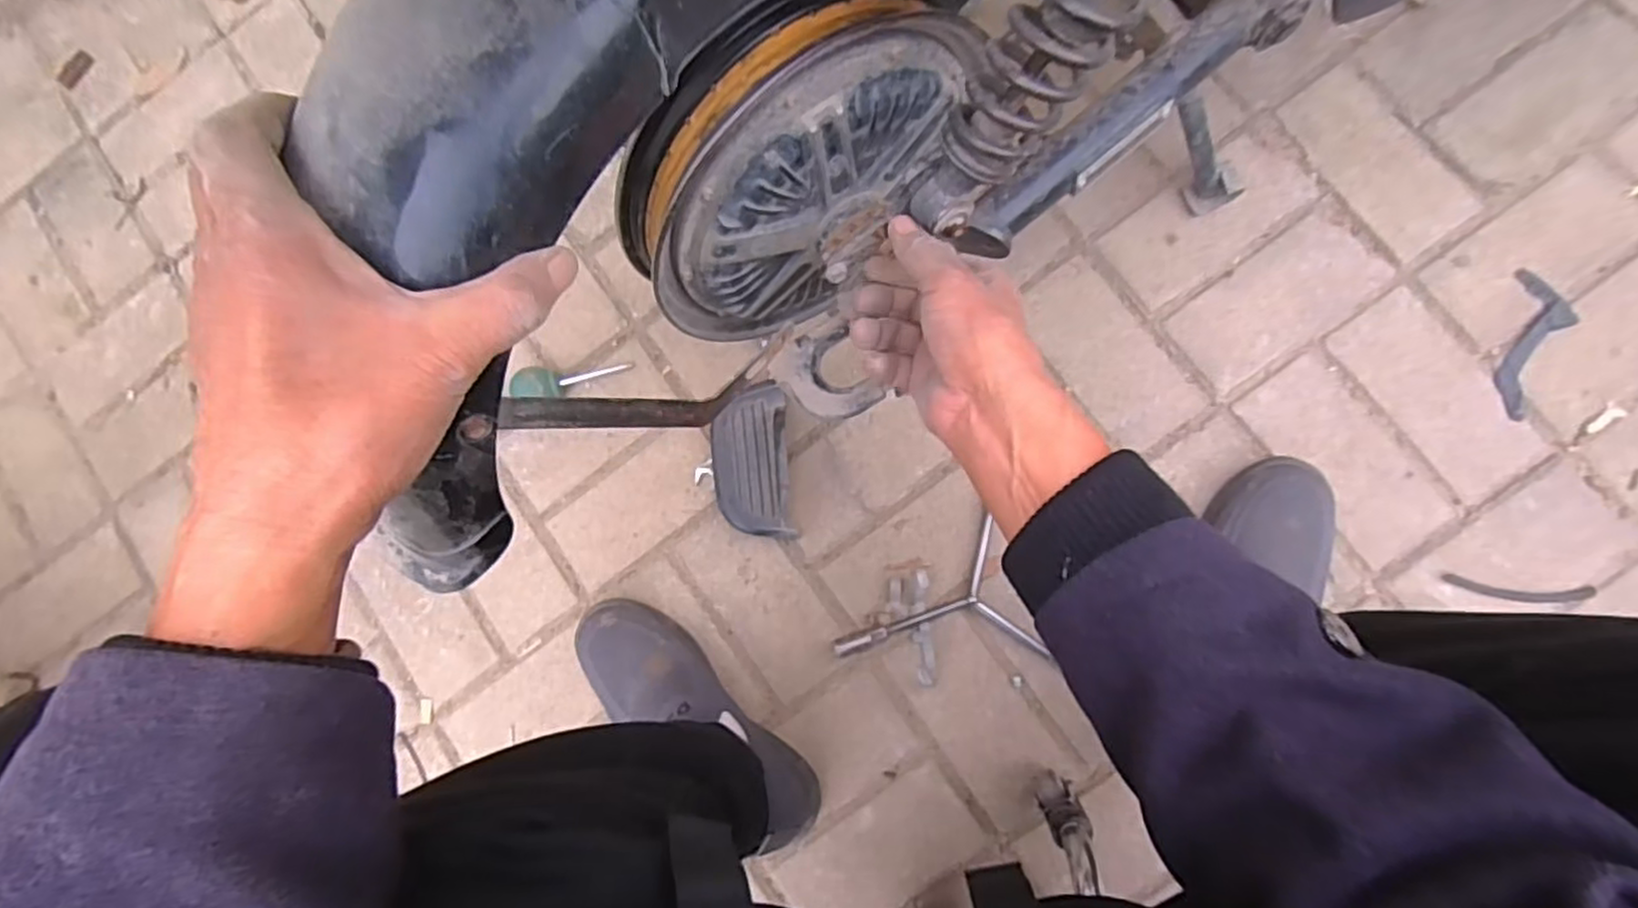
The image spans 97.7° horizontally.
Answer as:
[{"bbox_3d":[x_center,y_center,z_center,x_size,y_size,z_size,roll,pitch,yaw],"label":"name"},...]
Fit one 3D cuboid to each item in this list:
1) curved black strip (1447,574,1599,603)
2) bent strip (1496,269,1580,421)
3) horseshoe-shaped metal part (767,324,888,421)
[{"bbox_3d":[0.595,0.116,0.608,0.115,0.006,0.016,4,85,8],"label":"curved black strip"},{"bbox_3d":[0.638,-0.095,0.636,0.050,0.010,0.133,10,89,11],"label":"bent strip"},{"bbox_3d":[0.003,-0.046,0.438,0.052,0.014,0.058,-28,83,4],"label":"horseshoe-shaped metal part"}]

